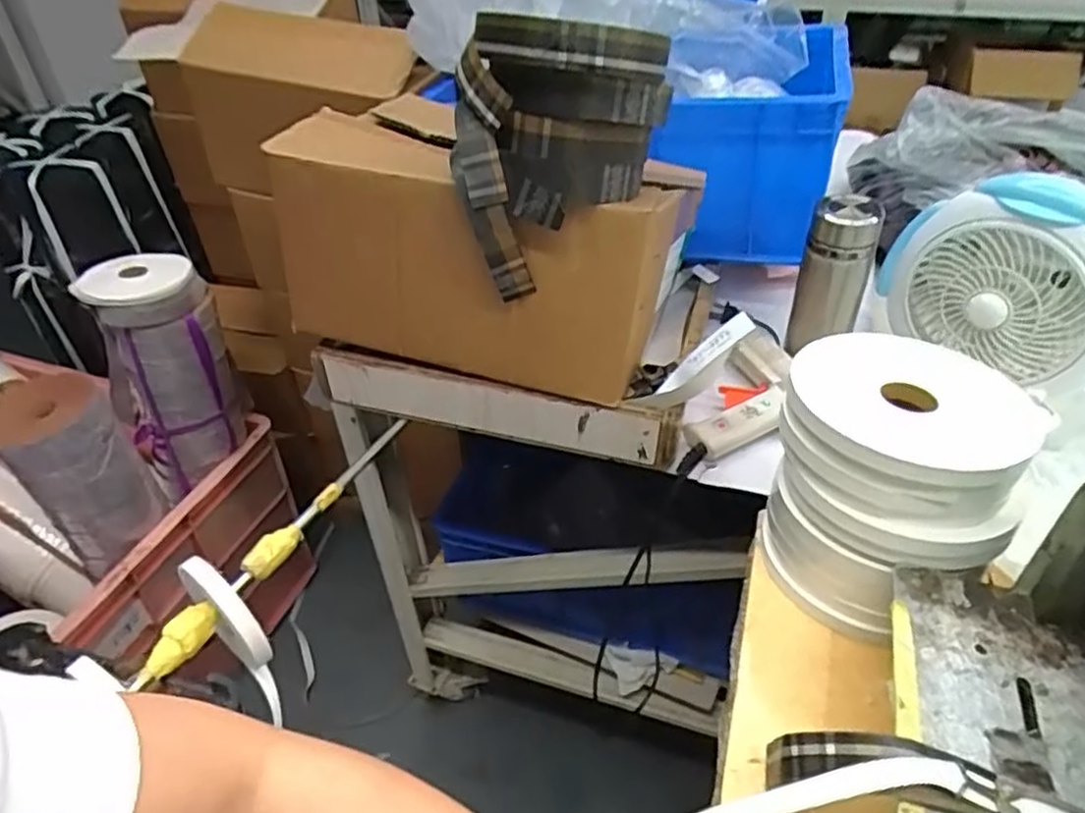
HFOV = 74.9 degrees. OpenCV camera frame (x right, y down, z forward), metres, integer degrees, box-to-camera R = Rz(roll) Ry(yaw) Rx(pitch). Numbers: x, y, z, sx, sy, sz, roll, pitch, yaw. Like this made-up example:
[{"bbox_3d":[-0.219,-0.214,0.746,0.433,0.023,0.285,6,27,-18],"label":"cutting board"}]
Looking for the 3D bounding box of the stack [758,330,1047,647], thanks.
[{"bbox_3d":[0.259,0.061,0.542,0.153,0.157,0.153,18,43,23],"label":"stack"}]

